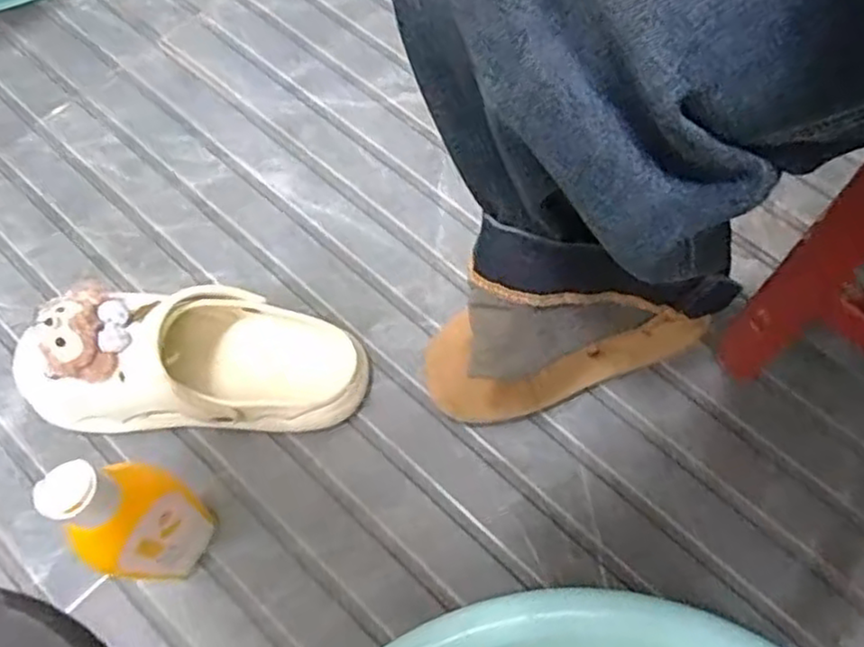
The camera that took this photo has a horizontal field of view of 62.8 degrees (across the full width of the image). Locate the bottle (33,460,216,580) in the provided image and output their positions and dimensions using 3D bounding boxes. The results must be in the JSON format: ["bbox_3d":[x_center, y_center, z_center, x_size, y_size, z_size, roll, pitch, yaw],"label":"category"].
[{"bbox_3d":[-0.180,0.124,0.439,0.035,0.194,0.061,28,67,13],"label":"bottle"}]

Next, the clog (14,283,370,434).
[{"bbox_3d":[-0.180,0.026,0.540,0.255,0.096,0.103,1,65,1],"label":"clog"}]

